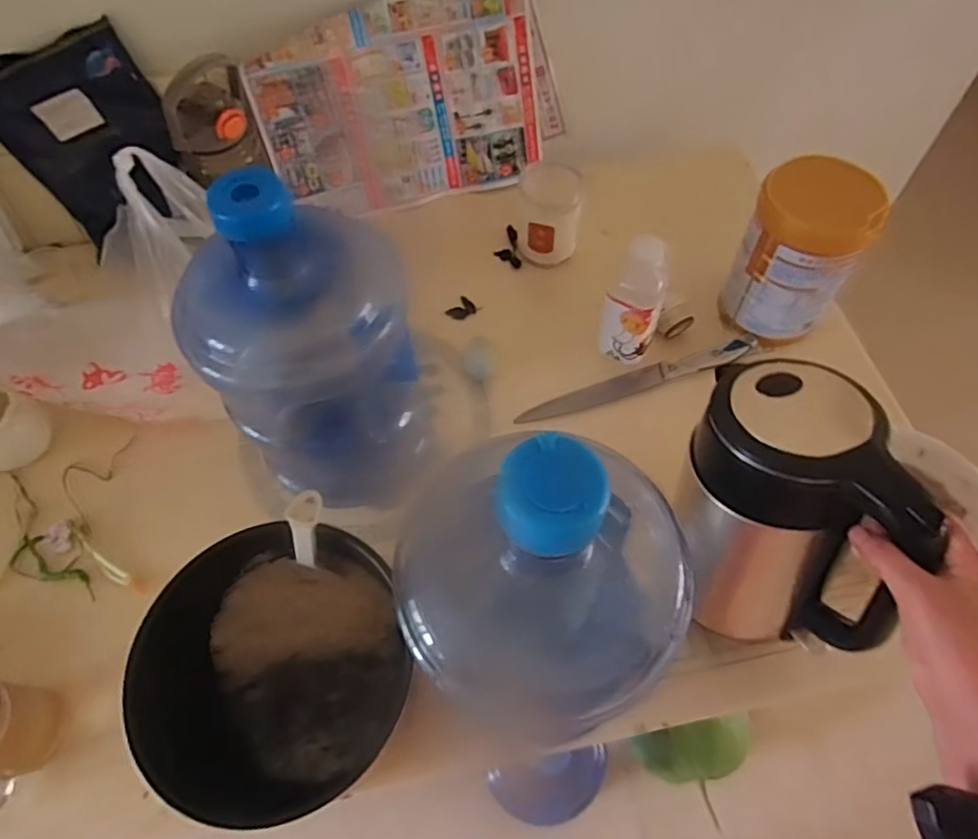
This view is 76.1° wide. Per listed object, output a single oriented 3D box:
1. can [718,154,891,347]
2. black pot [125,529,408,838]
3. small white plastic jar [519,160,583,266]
[{"bbox_3d":[0.365,-0.197,0.750,0.127,0.203,0.124,0,63,0],"label":"can"},{"bbox_3d":[-0.202,0.228,0.579,0.198,0.142,0.214,0,63,0],"label":"black pot"},{"bbox_3d":[0.084,-0.278,0.862,0.080,0.124,0.076,0,63,0],"label":"small white plastic jar"}]

